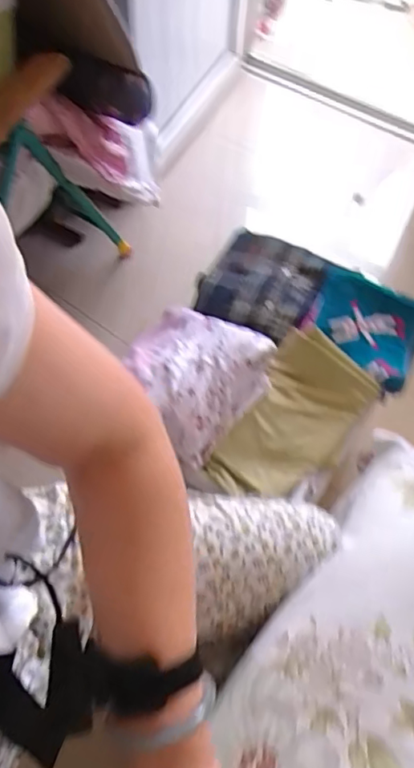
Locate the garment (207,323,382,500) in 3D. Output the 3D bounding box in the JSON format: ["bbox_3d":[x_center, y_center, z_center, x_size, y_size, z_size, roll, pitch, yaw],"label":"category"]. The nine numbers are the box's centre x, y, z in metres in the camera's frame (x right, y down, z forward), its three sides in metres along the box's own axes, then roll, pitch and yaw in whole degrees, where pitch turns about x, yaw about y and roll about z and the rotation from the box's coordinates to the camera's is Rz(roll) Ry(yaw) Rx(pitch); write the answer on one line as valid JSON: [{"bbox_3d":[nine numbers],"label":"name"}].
[{"bbox_3d":[0.128,0.055,0.811,0.154,0.088,0.251,30,60,17],"label":"garment"}]

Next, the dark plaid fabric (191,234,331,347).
[{"bbox_3d":[0.093,-0.173,0.958,0.184,0.056,0.222,24,58,13],"label":"dark plaid fabric"}]

